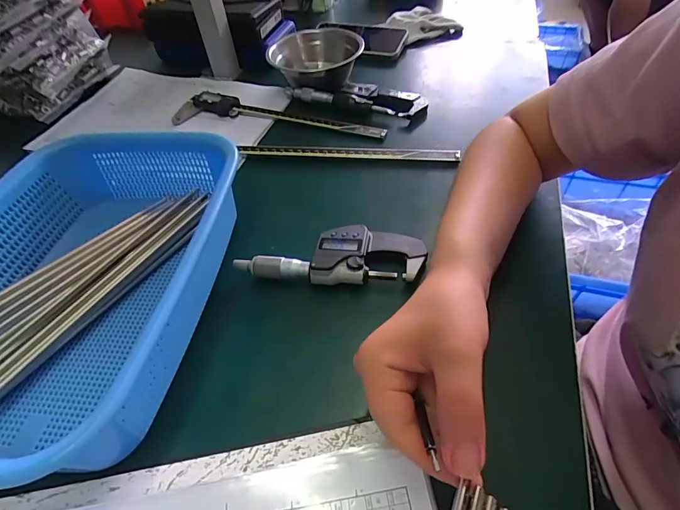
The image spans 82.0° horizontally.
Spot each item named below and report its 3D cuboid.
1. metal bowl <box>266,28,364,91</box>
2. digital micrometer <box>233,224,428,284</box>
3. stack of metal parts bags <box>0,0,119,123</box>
[{"bbox_3d":[-0.033,-0.274,0.554,0.124,0.052,0.137,-5,48,0],"label":"metal bowl"},{"bbox_3d":[-0.008,0.004,0.332,0.155,0.030,0.049,-2,48,3],"label":"digital micrometer"},{"bbox_3d":[-0.467,-0.301,0.543,0.197,0.140,0.175,14,51,16],"label":"stack of metal parts bags"}]

